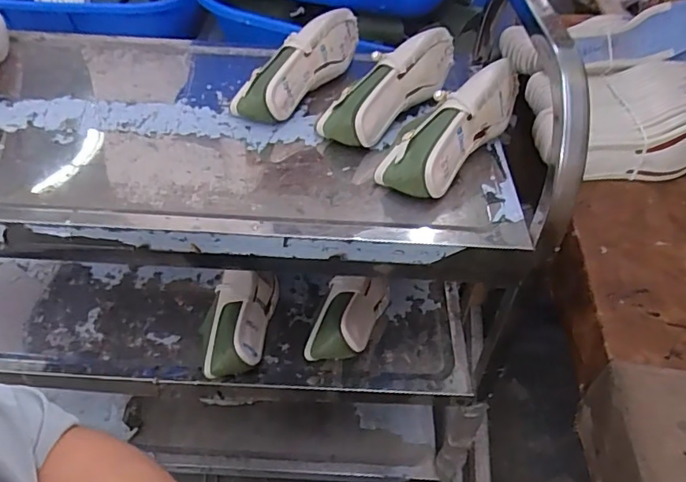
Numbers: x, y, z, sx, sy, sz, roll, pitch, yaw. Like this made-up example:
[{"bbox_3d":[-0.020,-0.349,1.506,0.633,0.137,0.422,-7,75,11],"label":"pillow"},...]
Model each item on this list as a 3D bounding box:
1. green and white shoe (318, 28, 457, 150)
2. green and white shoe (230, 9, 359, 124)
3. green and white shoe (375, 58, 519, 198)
[{"bbox_3d":[0.069,-0.202,0.676,0.072,0.097,0.227,32,51,27],"label":"green and white shoe"},{"bbox_3d":[-0.053,-0.249,0.722,0.081,0.093,0.229,25,48,22],"label":"green and white shoe"},{"bbox_3d":[0.134,-0.135,0.596,0.083,0.070,0.228,36,69,28],"label":"green and white shoe"}]

